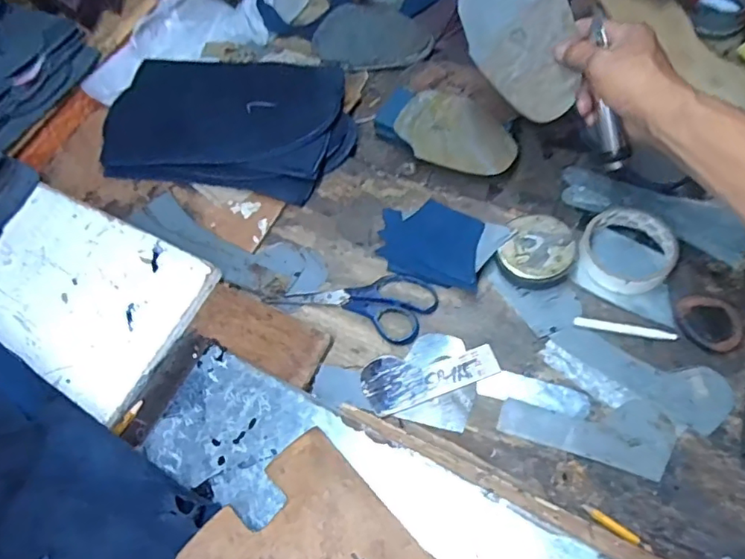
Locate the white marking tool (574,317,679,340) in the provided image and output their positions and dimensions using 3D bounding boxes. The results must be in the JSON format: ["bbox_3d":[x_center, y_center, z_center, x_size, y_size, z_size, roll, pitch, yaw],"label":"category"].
[{"bbox_3d":[0.234,0.046,0.525,0.088,0.008,0.009,11,65,12],"label":"white marking tool"}]

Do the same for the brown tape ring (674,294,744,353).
[{"bbox_3d":[0.307,0.040,0.516,0.050,0.016,0.058,-27,63,-7],"label":"brown tape ring"}]

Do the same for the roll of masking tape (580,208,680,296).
[{"bbox_3d":[0.249,-0.028,0.553,0.085,0.022,0.091,-3,63,6],"label":"roll of masking tape"}]

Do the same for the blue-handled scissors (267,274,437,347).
[{"bbox_3d":[-0.017,0.017,0.584,0.161,0.012,0.072,14,66,14],"label":"blue-handled scissors"}]

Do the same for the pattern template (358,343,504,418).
[{"bbox_3d":[0.053,0.086,0.536,0.125,0.004,0.053,-19,63,-1],"label":"pattern template"}]

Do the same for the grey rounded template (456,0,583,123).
[{"bbox_3d":[0.143,-0.224,0.528,0.145,0.093,0.005,51,40,-4],"label":"grey rounded template"}]

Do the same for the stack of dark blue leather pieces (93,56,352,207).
[{"bbox_3d":[-0.173,-0.187,0.674,0.288,0.060,0.152,9,65,11],"label":"stack of dark blue leather pieces"}]

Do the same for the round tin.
[{"bbox_3d":[0.164,-0.029,0.563,0.069,0.023,0.069,-3,63,6],"label":"round tin"}]

